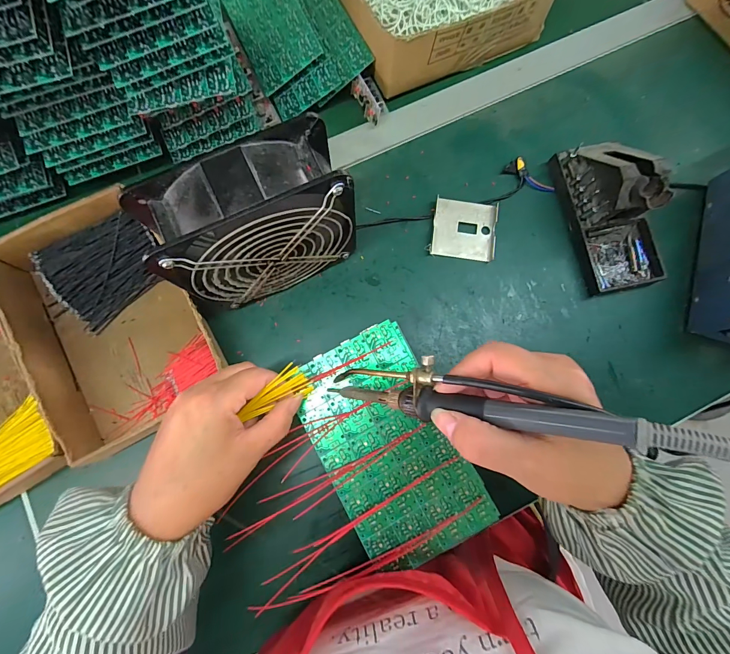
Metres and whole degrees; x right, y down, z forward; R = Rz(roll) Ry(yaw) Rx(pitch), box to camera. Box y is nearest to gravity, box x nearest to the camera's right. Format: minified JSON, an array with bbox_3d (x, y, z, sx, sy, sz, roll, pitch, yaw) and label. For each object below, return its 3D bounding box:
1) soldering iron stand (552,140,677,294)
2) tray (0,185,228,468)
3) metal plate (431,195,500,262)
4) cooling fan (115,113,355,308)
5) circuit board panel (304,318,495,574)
[{"bbox_3d":[0.260,-0.122,0.346,0.077,0.070,0.156,-13,81,-3],"label":"soldering iron stand"},{"bbox_3d":[-0.247,-0.007,0.337,0.154,0.047,0.238,-34,83,-6],"label":"tray"},{"bbox_3d":[0.109,-0.106,0.372,0.067,0.011,0.066,7,80,0],"label":"metal plate"},{"bbox_3d":[-0.084,-0.080,0.296,0.151,0.153,0.063,-22,81,-5],"label":"cooling fan"},{"bbox_3d":[0.018,0.093,0.273,0.102,0.004,0.174,-28,82,-4],"label":"circuit board panel"}]

